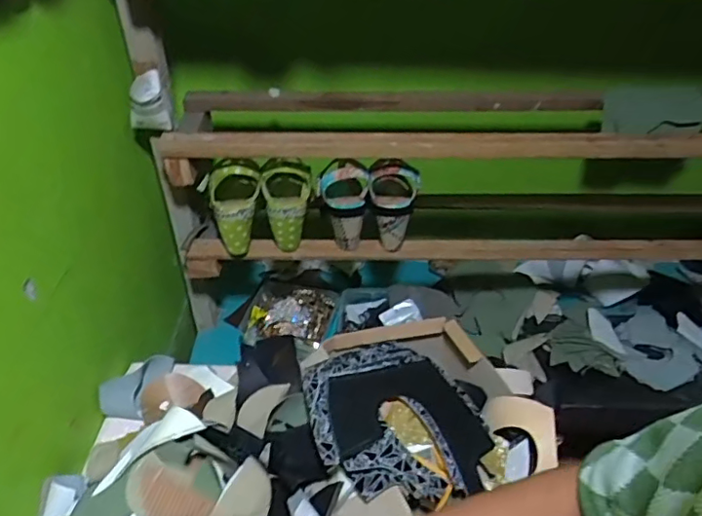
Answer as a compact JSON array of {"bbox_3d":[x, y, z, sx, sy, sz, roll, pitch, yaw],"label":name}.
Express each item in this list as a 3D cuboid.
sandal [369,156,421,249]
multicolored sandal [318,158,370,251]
[{"bbox_3d":[0.065,-0.084,0.898,0.083,0.137,0.063,6,37,7],"label":"sandal"},{"bbox_3d":[-0.012,-0.089,0.914,0.083,0.129,0.087,2,37,1],"label":"multicolored sandal"}]

